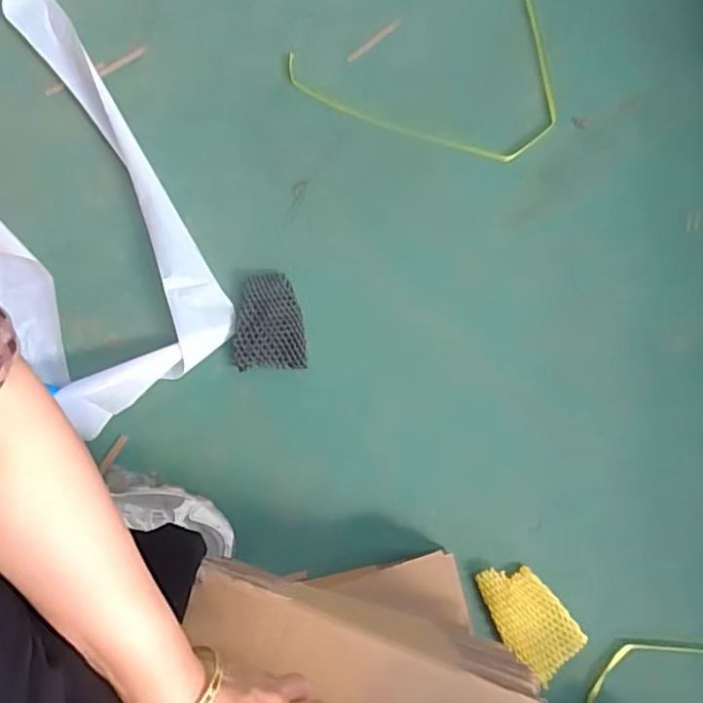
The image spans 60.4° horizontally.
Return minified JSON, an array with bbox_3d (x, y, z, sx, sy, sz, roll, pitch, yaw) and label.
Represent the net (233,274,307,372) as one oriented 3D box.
[{"bbox_3d":[-0.101,-0.037,0.739,0.085,0.015,0.115,-3,78,-3],"label":"net"}]

